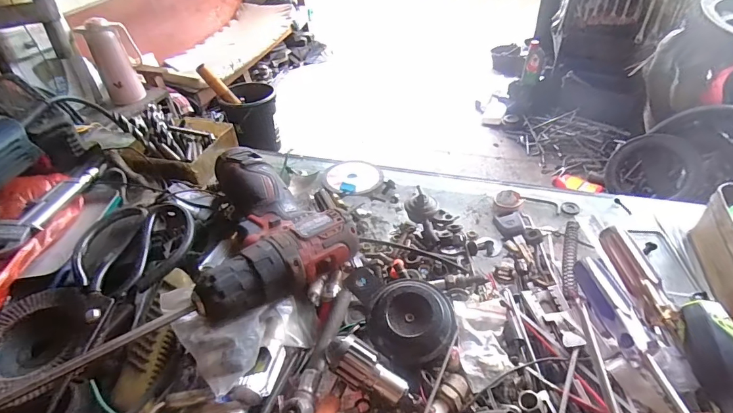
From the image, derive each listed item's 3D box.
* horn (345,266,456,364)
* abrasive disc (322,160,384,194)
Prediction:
[{"bbox_3d":[0.026,0.077,0.336,0.064,0.034,0.107,-21,44,-18],"label":"horn"},{"bbox_3d":[-0.017,-0.038,0.516,0.074,0.005,0.069,-2,39,1],"label":"abrasive disc"}]

